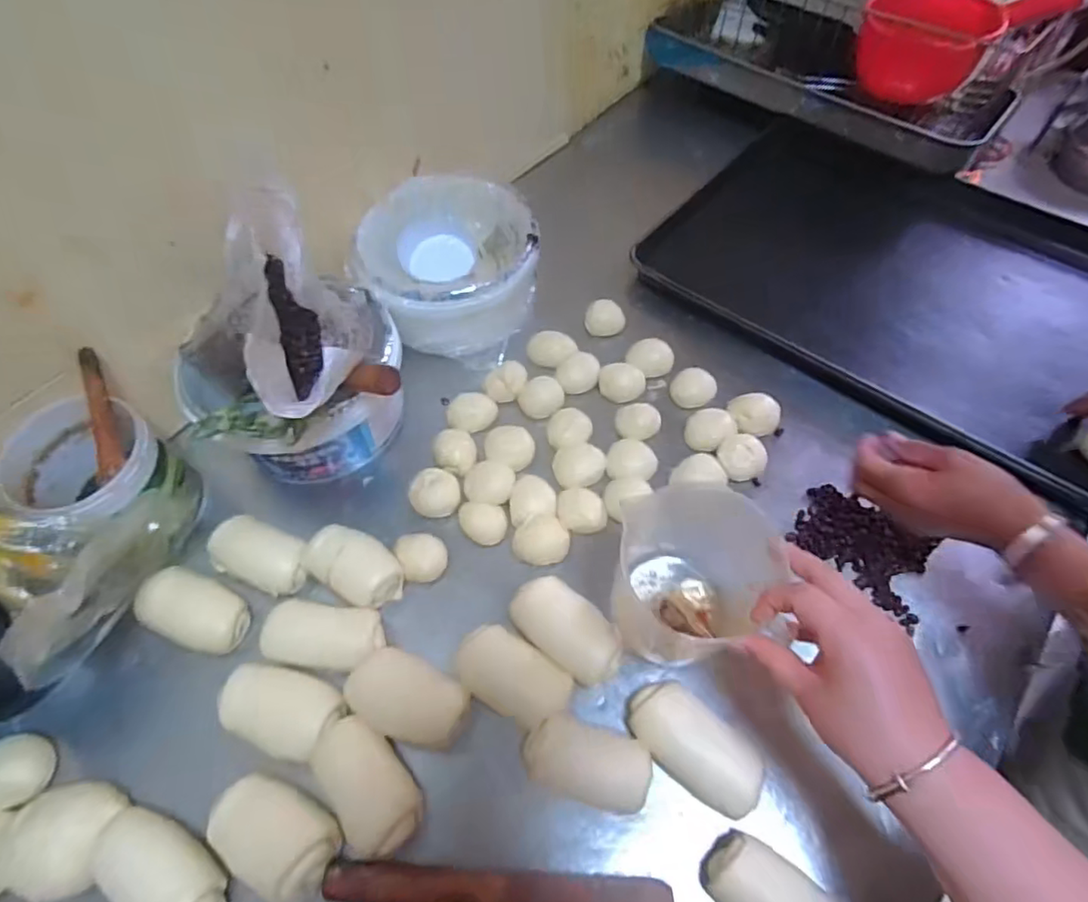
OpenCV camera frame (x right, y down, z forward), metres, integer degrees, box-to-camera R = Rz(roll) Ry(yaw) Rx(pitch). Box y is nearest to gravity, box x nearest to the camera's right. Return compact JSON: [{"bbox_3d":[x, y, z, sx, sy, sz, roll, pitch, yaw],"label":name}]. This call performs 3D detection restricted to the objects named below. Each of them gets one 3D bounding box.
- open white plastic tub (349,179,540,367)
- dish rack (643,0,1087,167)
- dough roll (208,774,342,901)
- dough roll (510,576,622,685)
[{"bbox_3d":[-0.104,-0.213,0.713,0.194,0.109,0.208,2,58,4],"label":"open white plastic tub"},{"bbox_3d":[0.424,-0.616,0.882,0.500,0.116,0.337,27,63,18],"label":"dish rack"},{"bbox_3d":[-0.196,0.280,0.438,0.094,0.037,0.057,29,63,19],"label":"dough roll"},{"bbox_3d":[0.019,0.156,0.519,0.101,0.036,0.055,36,66,22],"label":"dough roll"}]

